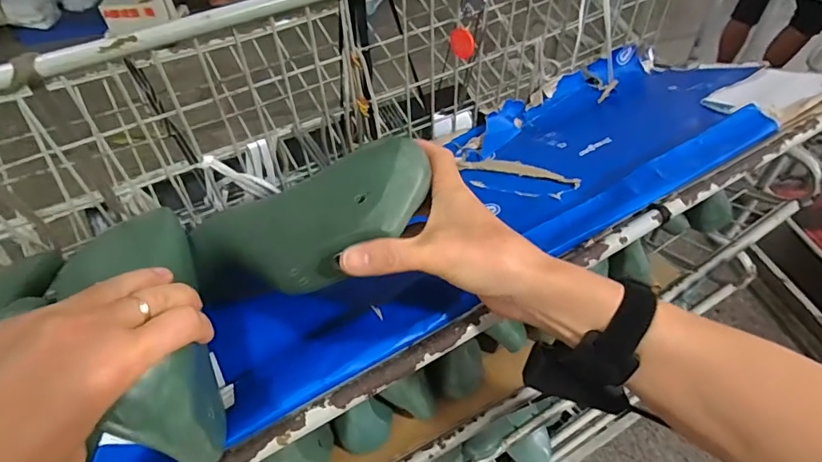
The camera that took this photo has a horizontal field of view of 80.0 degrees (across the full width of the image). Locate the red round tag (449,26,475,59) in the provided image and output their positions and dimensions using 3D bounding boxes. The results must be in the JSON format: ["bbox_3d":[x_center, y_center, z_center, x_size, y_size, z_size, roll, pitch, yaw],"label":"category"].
[{"bbox_3d":[0.059,-0.218,0.565,0.031,0.033,0.007,35,58,28],"label":"red round tag"}]

